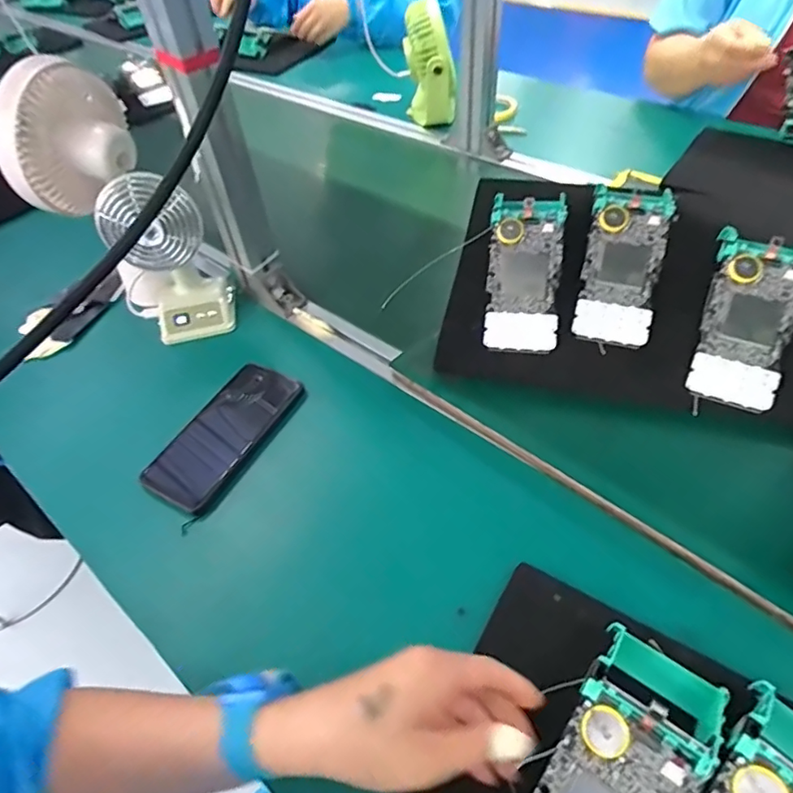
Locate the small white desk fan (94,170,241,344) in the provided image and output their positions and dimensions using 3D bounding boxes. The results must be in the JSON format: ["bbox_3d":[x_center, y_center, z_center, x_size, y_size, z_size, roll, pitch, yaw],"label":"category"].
[{"bbox_3d":[-0.246,-0.146,0.552,0.111,0.160,0.078,-16,50,-9],"label":"small white desk fan"}]

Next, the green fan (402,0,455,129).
[{"bbox_3d":[0.055,-0.540,0.875,0.082,0.164,0.119,-1,49,4],"label":"green fan"}]

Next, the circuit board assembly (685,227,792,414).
[{"bbox_3d":[0.305,-0.068,0.462,0.068,0.024,0.160,17,84,18],"label":"circuit board assembly"}]

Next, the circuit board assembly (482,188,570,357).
[{"bbox_3d":[0.123,-0.118,0.513,0.068,0.015,0.154,5,83,9],"label":"circuit board assembly"}]

